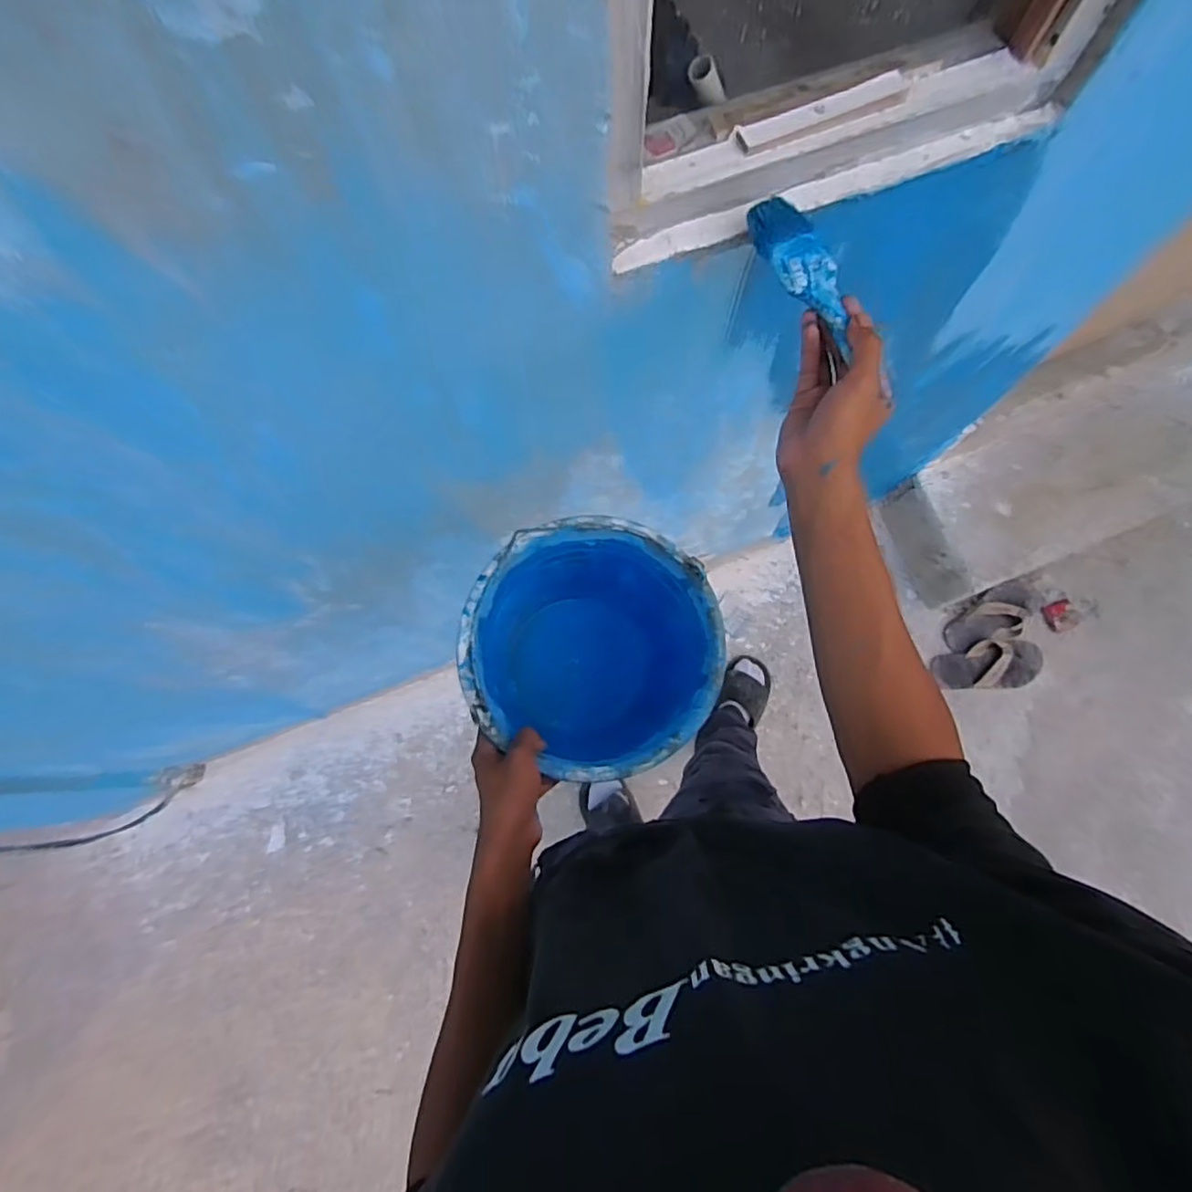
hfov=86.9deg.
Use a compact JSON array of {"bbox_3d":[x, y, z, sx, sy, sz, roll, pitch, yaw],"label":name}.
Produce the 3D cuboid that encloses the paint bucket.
[{"bbox_3d":[0.000,0.059,0.680,0.237,0.201,0.239,0,79,0],"label":"paint bucket"}]

